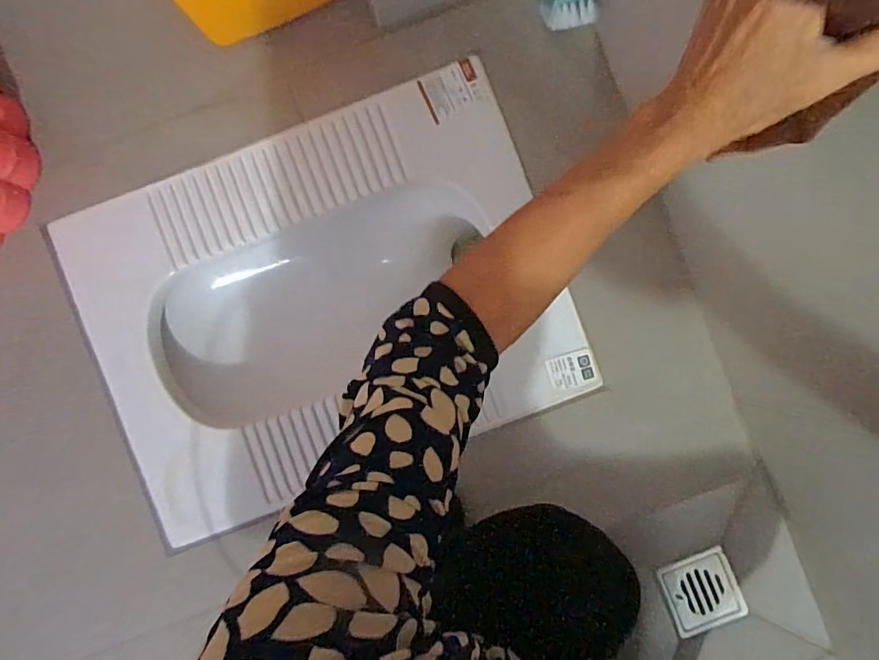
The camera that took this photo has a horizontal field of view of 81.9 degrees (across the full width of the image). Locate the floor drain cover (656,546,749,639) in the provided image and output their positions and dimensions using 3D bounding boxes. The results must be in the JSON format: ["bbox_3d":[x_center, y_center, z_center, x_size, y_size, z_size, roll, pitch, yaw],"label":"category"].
[{"bbox_3d":[0.338,0.339,0.650,0.093,0.012,0.086,-25,90,1],"label":"floor drain cover"}]

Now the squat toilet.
[{"bbox_3d":[-0.146,-0.034,0.709,0.592,0.157,0.446,-20,90,1],"label":"squat toilet"}]

